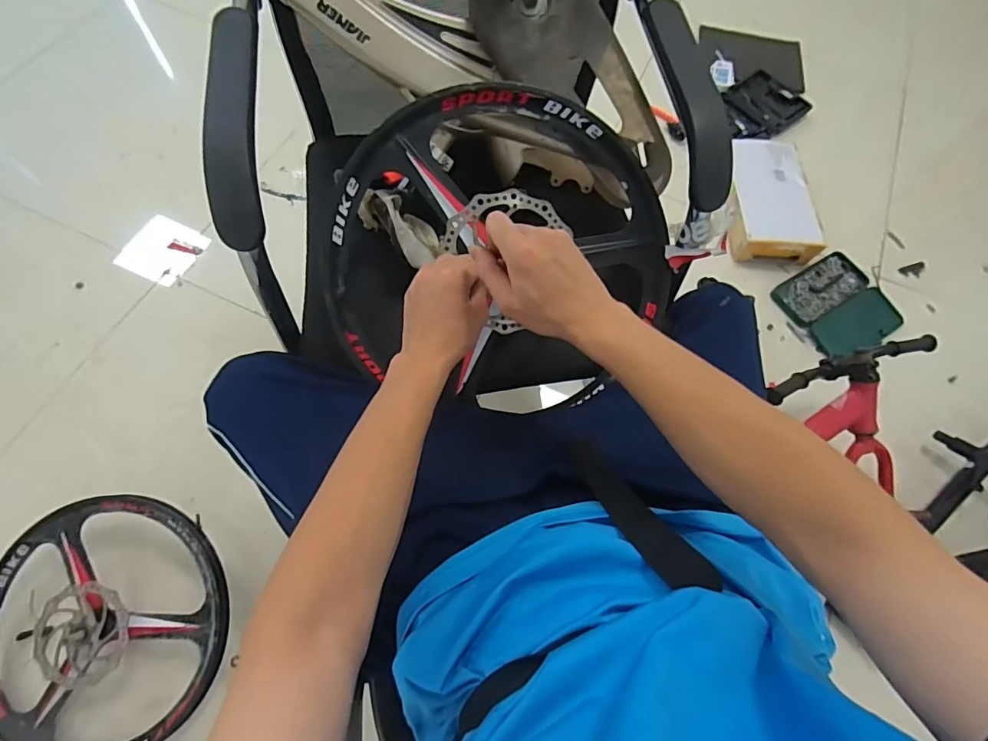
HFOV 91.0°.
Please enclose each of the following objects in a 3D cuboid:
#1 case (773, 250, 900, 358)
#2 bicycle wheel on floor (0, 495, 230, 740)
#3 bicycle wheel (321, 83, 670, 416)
[{"bbox_3d":[0.866,-0.165,1.224,0.257,0.032,0.243,-28,72,-14],"label":"case"},{"bbox_3d":[-0.645,0.425,0.809,0.399,0.100,0.408,2,66,-4],"label":"bicycle wheel on floor"},{"bbox_3d":[0.020,-0.151,0.569,0.398,0.073,0.345,14,92,-7],"label":"bicycle wheel"}]

